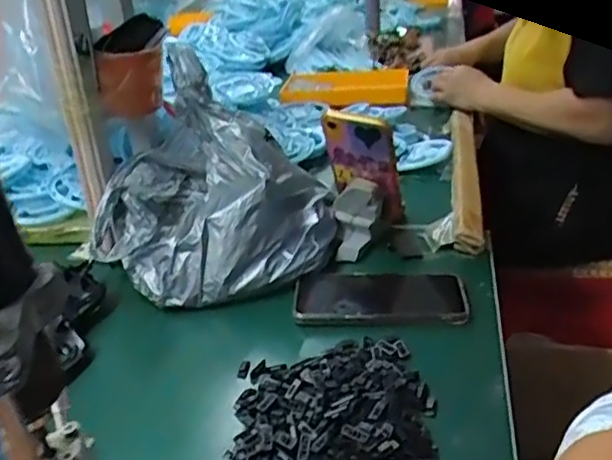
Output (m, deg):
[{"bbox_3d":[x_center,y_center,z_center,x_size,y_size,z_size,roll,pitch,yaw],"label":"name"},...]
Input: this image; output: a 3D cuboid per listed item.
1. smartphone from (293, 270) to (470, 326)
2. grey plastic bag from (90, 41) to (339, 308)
[{"bbox_3d":[0.070,0.061,0.604,0.157,0.012,0.083,3,28,12],"label":"smartphone"},{"bbox_3d":[-0.097,-0.058,0.646,0.227,0.191,0.207,-24,34,-34],"label":"grey plastic bag"}]

